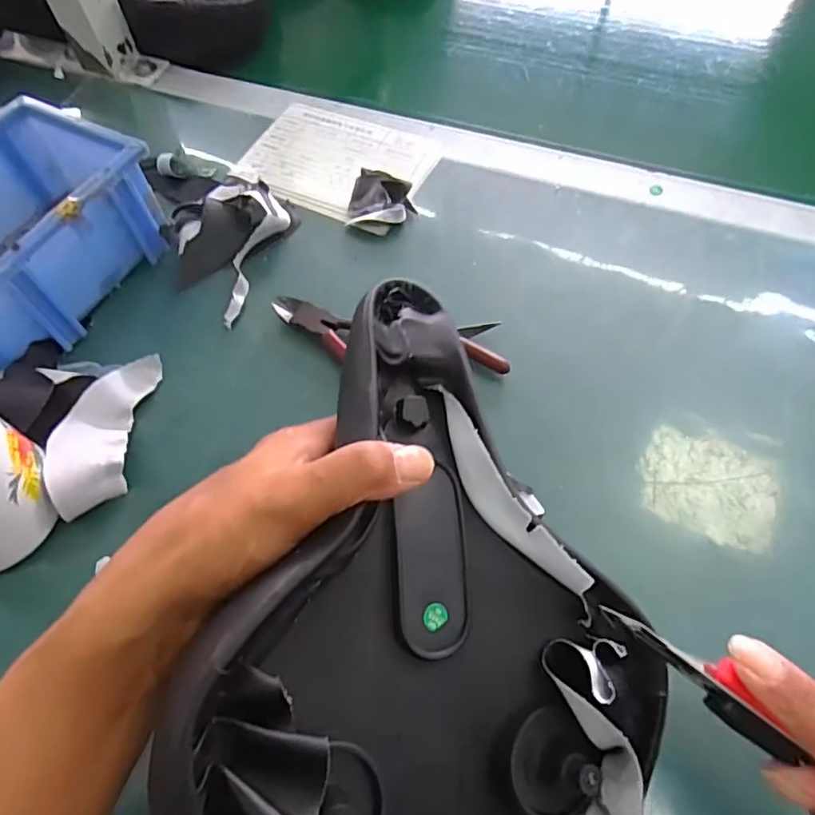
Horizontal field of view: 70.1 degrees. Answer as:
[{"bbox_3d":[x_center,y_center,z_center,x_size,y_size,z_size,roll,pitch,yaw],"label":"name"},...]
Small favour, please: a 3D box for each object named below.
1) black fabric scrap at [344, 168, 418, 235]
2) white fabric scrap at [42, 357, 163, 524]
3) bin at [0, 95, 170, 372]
[{"bbox_3d":[-0.019,-0.164,0.443,0.047,0.019,0.063,5,60,6],"label":"black fabric scrap"},{"bbox_3d":[-0.188,0.014,0.350,0.047,0.034,0.105,1,60,4],"label":"white fabric scrap"},{"bbox_3d":[-0.261,-0.109,0.390,0.121,0.075,0.177,26,65,17],"label":"bin"}]

